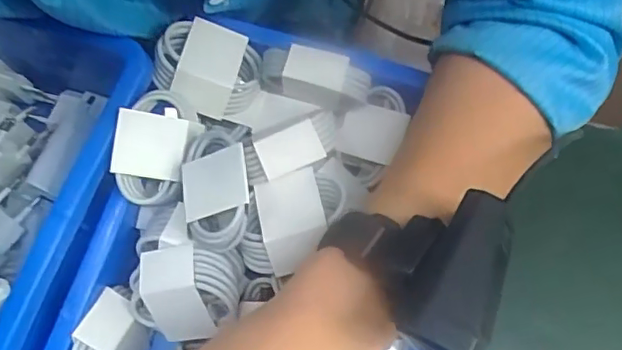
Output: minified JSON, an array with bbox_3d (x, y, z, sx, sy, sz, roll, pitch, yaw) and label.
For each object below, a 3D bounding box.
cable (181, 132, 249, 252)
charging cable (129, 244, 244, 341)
[{"bbox_3d":[-0.048,0.007,0.311,0.042,0.025,0.060,-14,65,31],"label":"cable"},{"bbox_3d":[-0.070,0.066,0.325,0.063,0.026,0.052,-3,98,5],"label":"charging cable"}]

